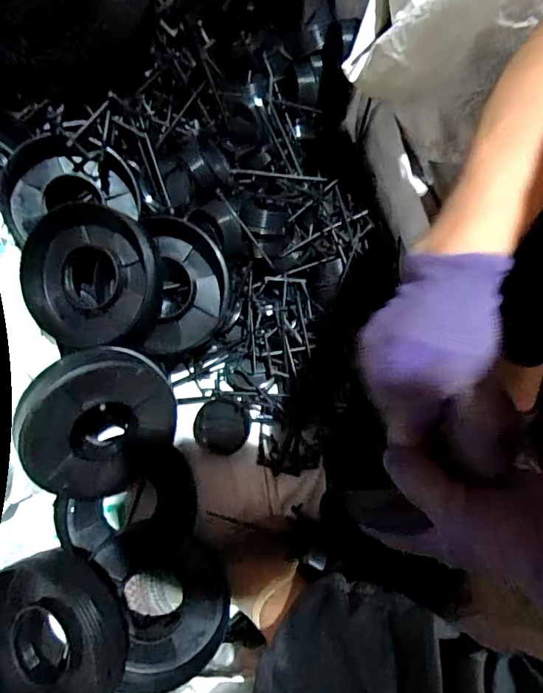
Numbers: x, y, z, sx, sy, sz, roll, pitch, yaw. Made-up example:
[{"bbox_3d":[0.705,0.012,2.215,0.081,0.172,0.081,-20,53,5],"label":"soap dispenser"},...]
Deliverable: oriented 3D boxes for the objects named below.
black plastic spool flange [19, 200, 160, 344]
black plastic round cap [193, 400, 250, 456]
[{"bbox_3d":[-0.203,-0.079,0.506,0.139,0.030,0.152,0,97,0],"label":"black plastic spool flange"},{"bbox_3d":[-0.062,0.102,0.569,0.066,0.022,0.064,0,73,1],"label":"black plastic round cap"}]

